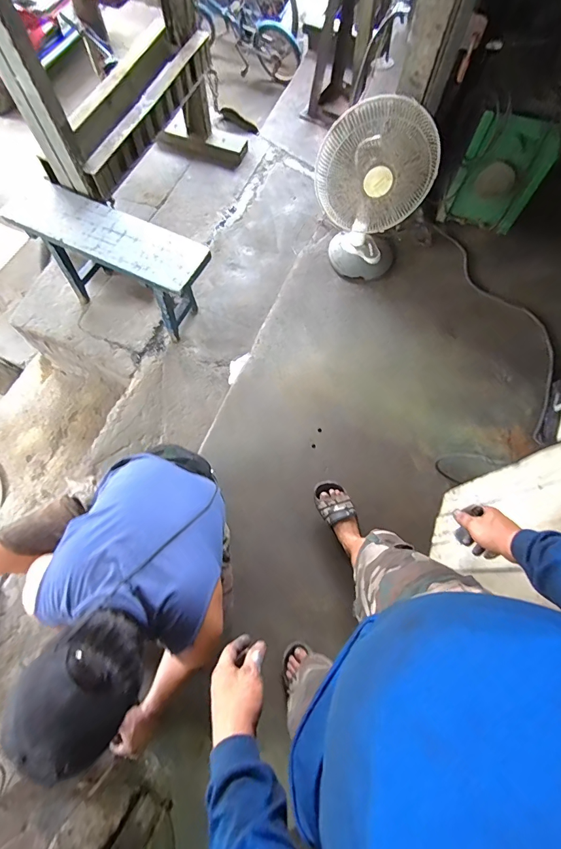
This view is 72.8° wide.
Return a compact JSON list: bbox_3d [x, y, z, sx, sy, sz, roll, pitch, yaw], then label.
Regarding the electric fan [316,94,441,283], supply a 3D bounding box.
[{"bbox_3d":[0.367,-0.911,1.486,0.364,0.576,0.385,0,70,-1],"label":"electric fan"}]

